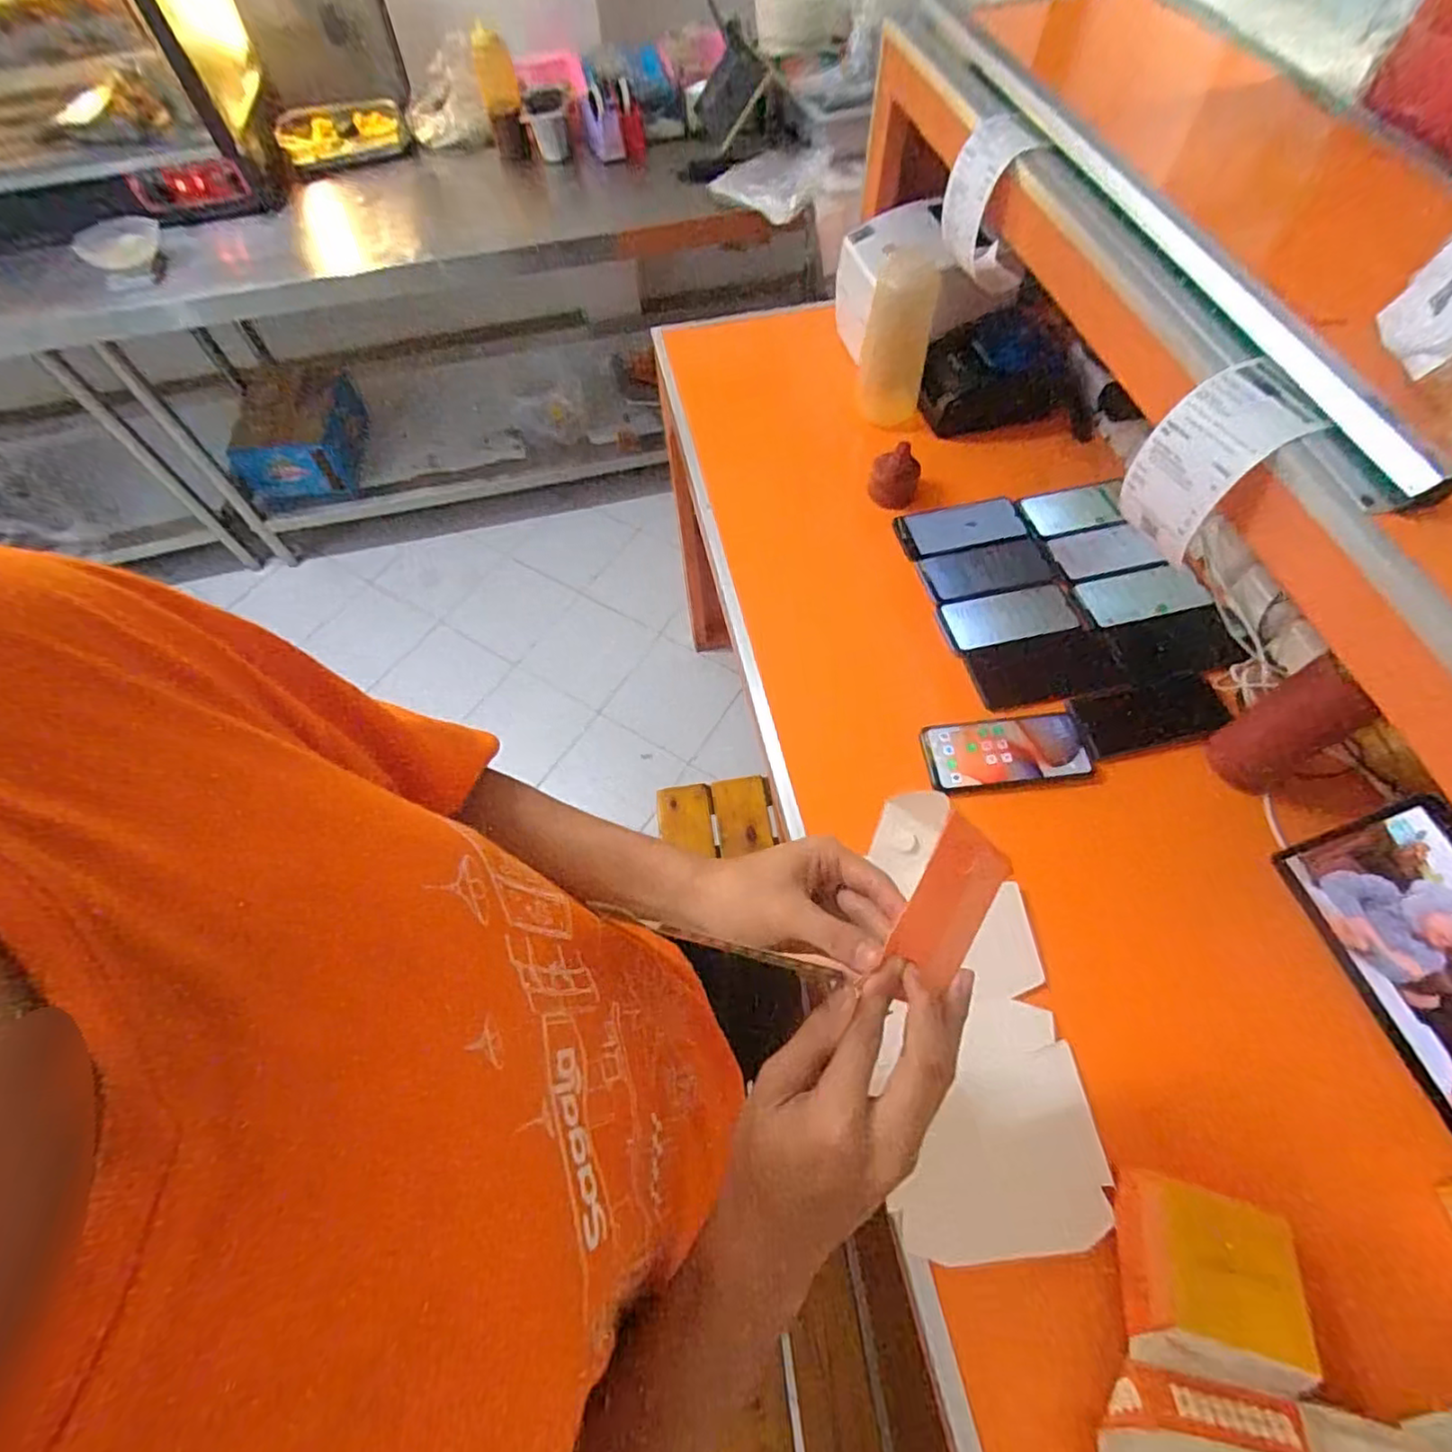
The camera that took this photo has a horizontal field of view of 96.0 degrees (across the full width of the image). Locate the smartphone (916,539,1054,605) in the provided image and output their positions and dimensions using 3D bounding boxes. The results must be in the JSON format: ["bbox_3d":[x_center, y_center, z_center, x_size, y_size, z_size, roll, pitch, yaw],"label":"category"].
[{"bbox_3d":[0.327,-0.199,0.830,0.158,0.014,0.078,-12,62,-5],"label":"smartphone"}]

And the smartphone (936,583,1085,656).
[{"bbox_3d":[0.344,-0.134,0.797,0.162,0.017,0.073,-12,62,-5],"label":"smartphone"}]

